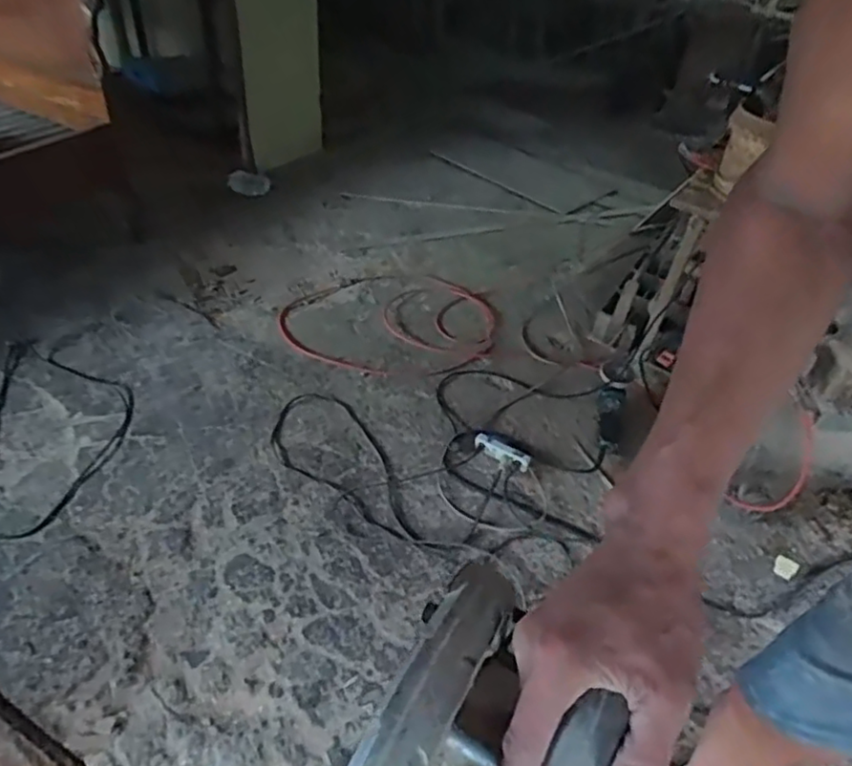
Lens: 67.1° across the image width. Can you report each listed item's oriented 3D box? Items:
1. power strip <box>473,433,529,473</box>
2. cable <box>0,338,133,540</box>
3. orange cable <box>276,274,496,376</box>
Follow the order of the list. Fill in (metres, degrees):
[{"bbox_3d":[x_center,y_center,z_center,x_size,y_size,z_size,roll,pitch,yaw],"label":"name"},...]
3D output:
[{"bbox_3d":[0.183,0.168,1.558,0.143,0.032,0.044,24,45,22],"label":"power strip"},{"bbox_3d":[-0.850,0.109,1.471,0.317,0.067,0.519,-5,42,-11],"label":"cable"},{"bbox_3d":[-0.105,-0.190,1.899,0.615,0.027,0.483,10,42,4],"label":"orange cable"}]

